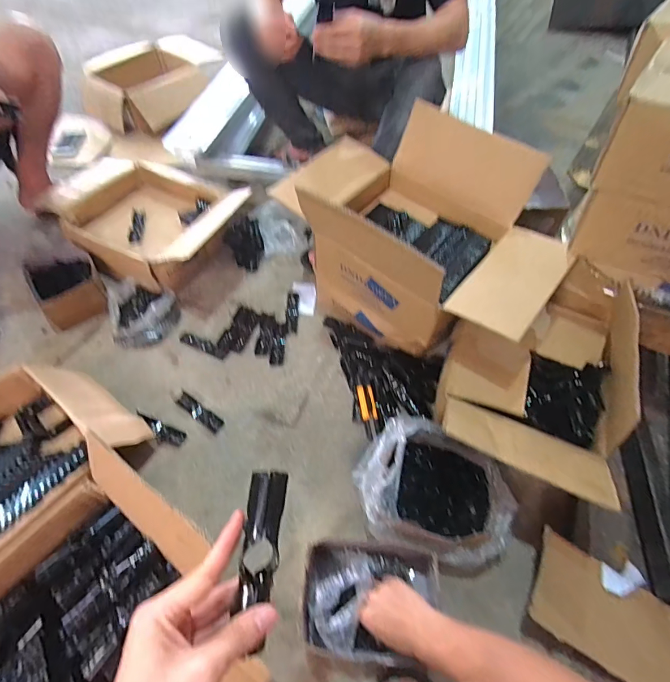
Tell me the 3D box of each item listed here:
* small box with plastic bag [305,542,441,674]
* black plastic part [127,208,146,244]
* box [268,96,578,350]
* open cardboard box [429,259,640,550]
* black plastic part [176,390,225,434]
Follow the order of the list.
[{"bbox_3d":[0.057,0.406,0.635,0.200,0.120,0.166,0,55,0],"label":"small box with plastic bag"},{"bbox_3d":[-0.535,-0.311,1.107,0.038,0.005,0.136,-6,55,-4],"label":"black plastic part"},{"bbox_3d":[0.151,-0.201,0.874,0.574,0.362,0.355,34,62,22],"label":"box"},{"bbox_3d":[0.360,0.061,0.759,0.273,0.259,0.433,19,57,13],"label":"open cardboard box"},{"bbox_3d":[-0.294,0.154,0.886,0.125,0.005,0.031,31,61,20],"label":"black plastic part"}]

